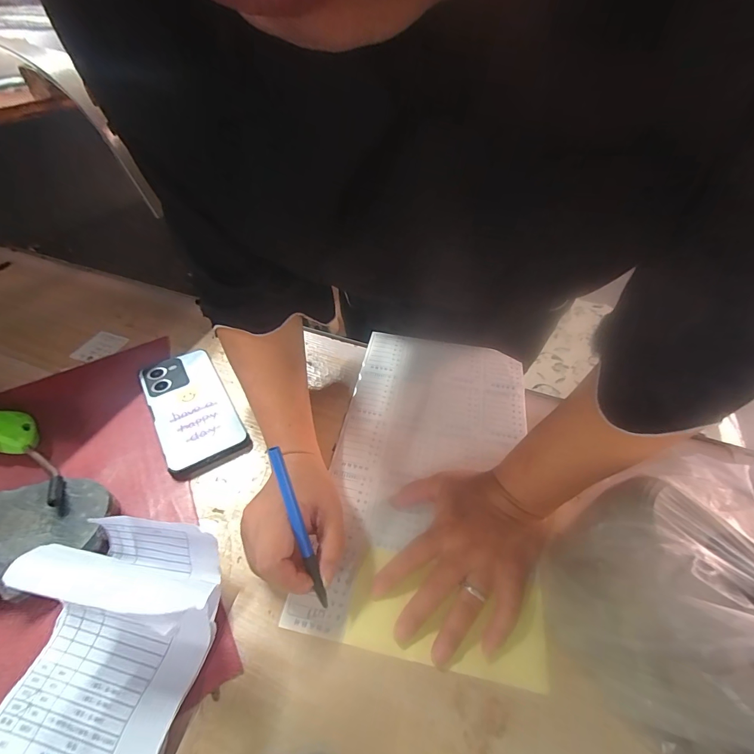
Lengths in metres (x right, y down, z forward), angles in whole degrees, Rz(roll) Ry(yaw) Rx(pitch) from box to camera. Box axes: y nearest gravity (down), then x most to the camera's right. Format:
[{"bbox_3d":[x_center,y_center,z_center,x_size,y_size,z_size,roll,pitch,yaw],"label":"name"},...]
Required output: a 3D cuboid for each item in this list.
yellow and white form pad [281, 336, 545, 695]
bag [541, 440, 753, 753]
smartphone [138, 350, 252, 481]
[{"bbox_3d":[0.055,0.080,0.391,0.196,0.012,0.343,9,47,7],"label":"yellow and white form pad"},{"bbox_3d":[0.235,0.137,0.250,0.209,0.138,0.156,-4,47,-4],"label":"bag"},{"bbox_3d":[-0.208,0.033,0.424,0.078,0.013,0.173,-25,52,-22],"label":"smartphone"}]

